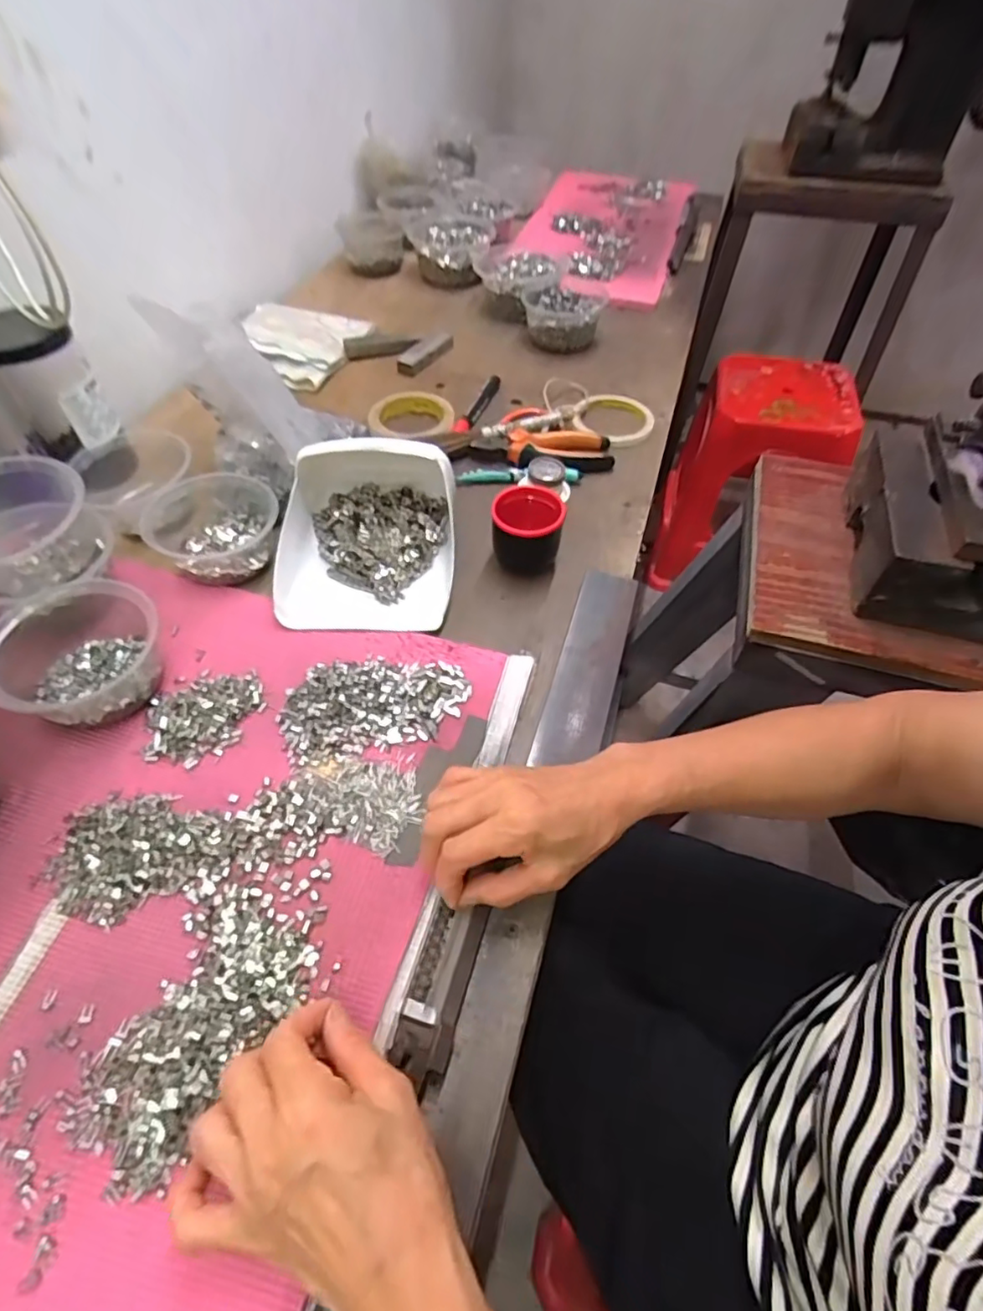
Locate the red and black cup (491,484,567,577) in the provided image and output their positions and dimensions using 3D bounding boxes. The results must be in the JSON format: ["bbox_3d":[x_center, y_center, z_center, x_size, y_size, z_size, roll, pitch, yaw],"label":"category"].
[{"bbox_3d":[0.034,-0.118,0.559,0.062,0.053,0.067,1,53,-1],"label":"red and black cup"}]

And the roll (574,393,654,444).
[{"bbox_3d":[0.147,-0.282,0.723,0.092,0.018,0.103,16,54,10],"label":"roll"}]

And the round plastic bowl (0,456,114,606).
[{"bbox_3d":[-0.379,-0.100,0.480,0.107,0.070,0.113,37,61,25],"label":"round plastic bowl"}]

